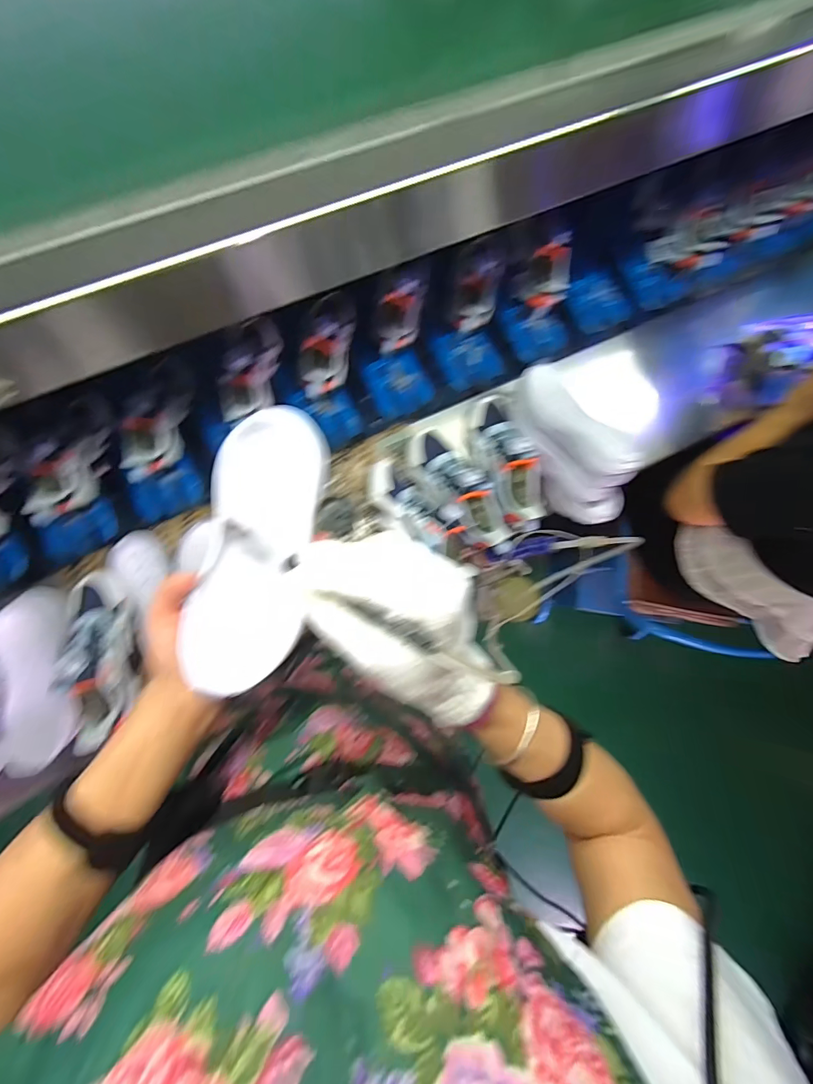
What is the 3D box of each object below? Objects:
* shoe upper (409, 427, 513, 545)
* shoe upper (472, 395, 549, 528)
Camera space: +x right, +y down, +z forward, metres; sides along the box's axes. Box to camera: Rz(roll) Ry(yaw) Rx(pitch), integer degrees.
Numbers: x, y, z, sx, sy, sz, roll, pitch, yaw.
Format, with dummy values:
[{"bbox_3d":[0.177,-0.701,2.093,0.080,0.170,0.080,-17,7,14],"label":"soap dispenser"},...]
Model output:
[{"bbox_3d":[0.081,-0.091,0.614,0.079,0.080,0.215,-34,75,-8],"label":"shoe upper"},{"bbox_3d":[0.157,-0.128,0.627,0.079,0.088,0.220,-12,86,-7],"label":"shoe upper"}]

